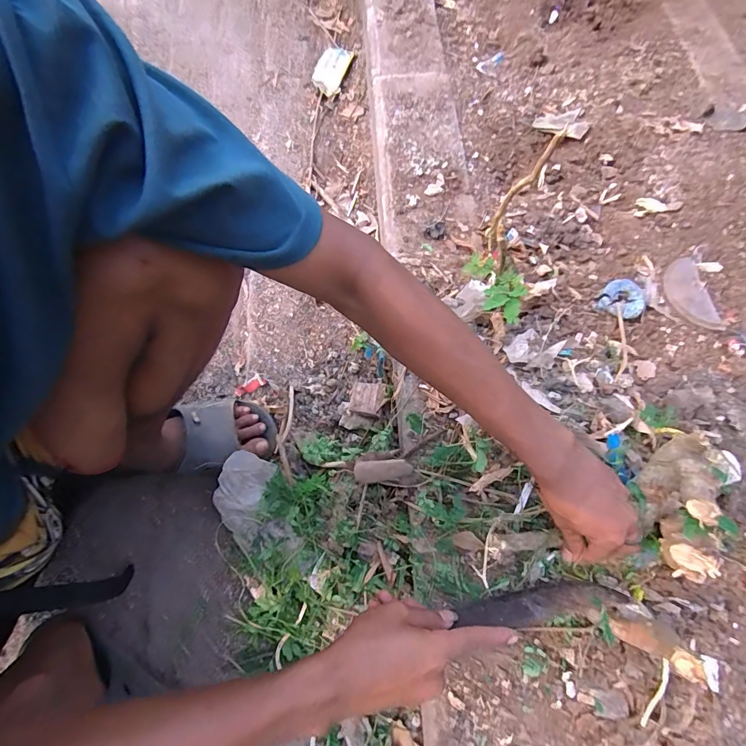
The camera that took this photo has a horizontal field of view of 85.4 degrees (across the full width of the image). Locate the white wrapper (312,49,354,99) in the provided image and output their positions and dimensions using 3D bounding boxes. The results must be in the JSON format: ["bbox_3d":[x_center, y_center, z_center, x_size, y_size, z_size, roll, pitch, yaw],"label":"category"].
[{"bbox_3d":[-0.098,-0.702,0.938,0.072,0.017,0.141,13,71,5],"label":"white wrapper"}]

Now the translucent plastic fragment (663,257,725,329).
[{"bbox_3d":[0.447,-0.112,0.577,0.061,0.011,0.113,-9,70,-3],"label":"translucent plastic fragment"}]

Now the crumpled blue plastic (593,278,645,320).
[{"bbox_3d":[0.346,-0.100,0.563,0.056,0.027,0.053,0,70,0],"label":"crumpled blue plastic"}]

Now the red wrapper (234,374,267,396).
[{"bbox_3d":[-0.196,0.022,0.644,0.048,0.014,0.024,-38,74,-13],"label":"red wrapper"}]

